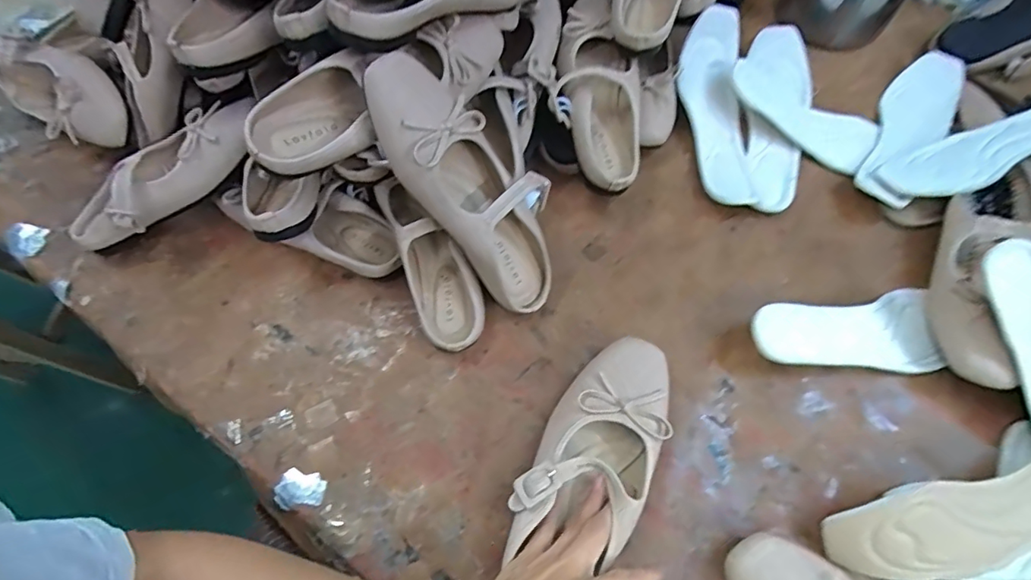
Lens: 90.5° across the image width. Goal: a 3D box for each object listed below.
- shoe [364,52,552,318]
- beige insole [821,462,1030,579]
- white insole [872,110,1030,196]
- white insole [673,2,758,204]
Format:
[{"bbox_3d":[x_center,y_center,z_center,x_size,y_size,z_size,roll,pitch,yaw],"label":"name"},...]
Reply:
[{"bbox_3d":[-0.032,-0.084,0.435,0.091,0.238,0.053,-47,33,-16],"label":"shoe"},{"bbox_3d":[0.354,0.168,0.385,0.231,0.024,0.073,-16,84,-1],"label":"beige insole"},{"bbox_3d":[0.481,-0.147,0.500,0.238,0.038,0.068,-23,66,8],"label":"white insole"},{"bbox_3d":[0.214,-0.192,0.549,0.068,0.039,0.211,-3,82,2],"label":"white insole"}]

